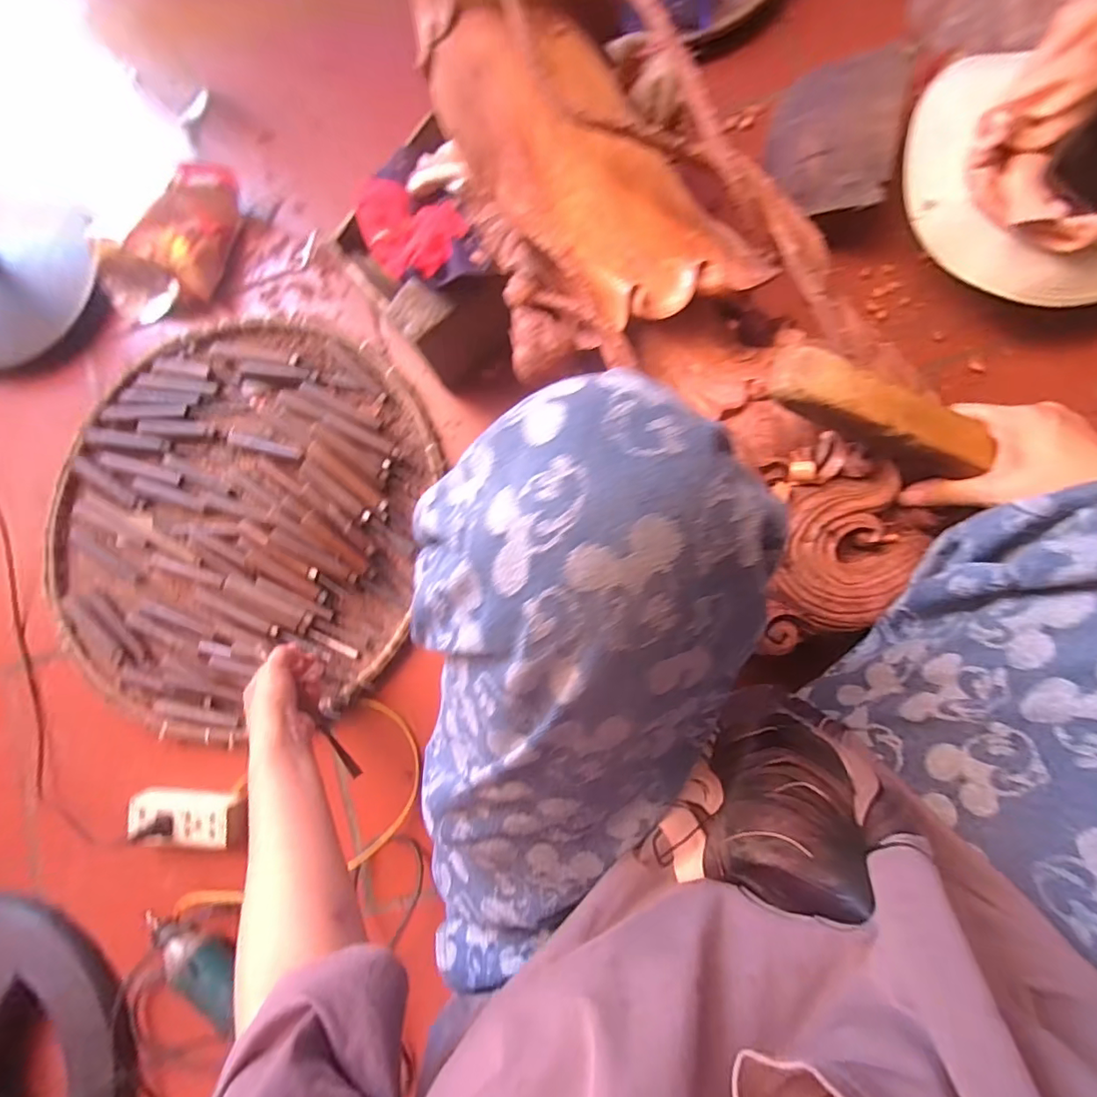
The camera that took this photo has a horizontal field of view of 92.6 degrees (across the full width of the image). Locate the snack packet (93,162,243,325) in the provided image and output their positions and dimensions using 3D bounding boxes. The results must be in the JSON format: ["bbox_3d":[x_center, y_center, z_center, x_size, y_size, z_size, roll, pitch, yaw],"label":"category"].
[{"bbox_3d":[-0.494,-0.404,0.695,0.135,0.068,0.229,36,87,7],"label":"snack packet"}]

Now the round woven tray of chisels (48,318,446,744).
[{"bbox_3d":[-0.388,-0.035,0.658,0.502,0.035,0.525,9,84,5],"label":"round woven tray of chisels"}]

